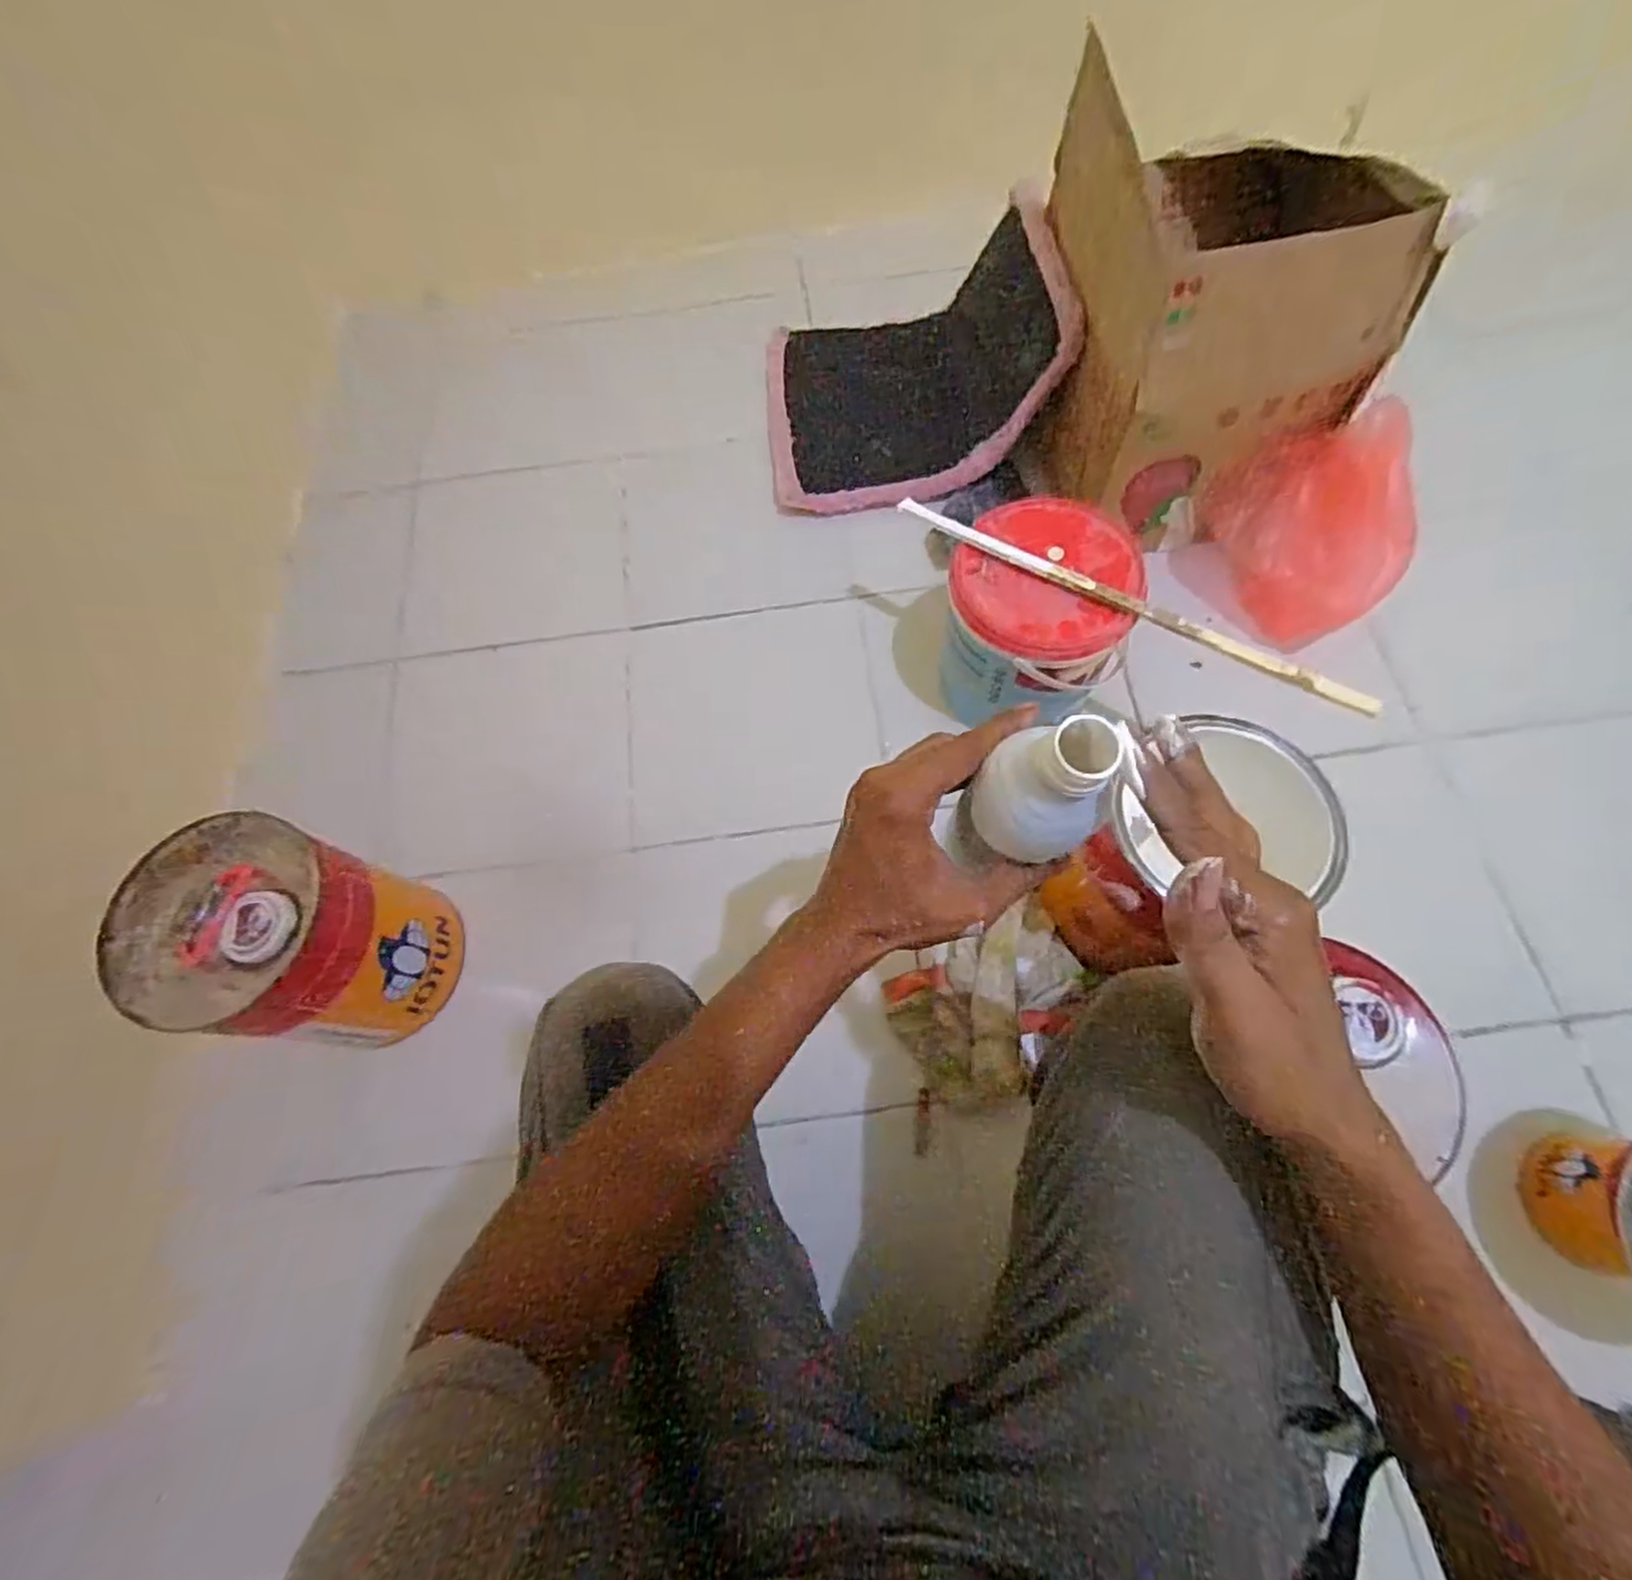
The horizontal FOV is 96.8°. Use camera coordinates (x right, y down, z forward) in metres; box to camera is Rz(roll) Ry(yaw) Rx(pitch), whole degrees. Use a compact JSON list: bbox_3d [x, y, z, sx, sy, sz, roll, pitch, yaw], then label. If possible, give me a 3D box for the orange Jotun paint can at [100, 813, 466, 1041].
[{"bbox_3d":[-0.481,0.144,0.688,0.168,0.244,0.161,-1,67,3],"label":"orange Jotun paint can"}]

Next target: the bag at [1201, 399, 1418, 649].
[{"bbox_3d":[0.556,-0.292,0.813,0.109,0.205,0.201,-36,70,-11],"label":"bag"}]

